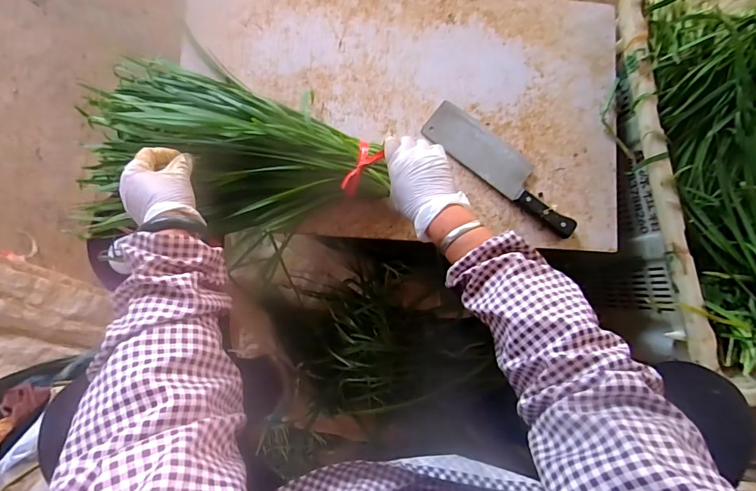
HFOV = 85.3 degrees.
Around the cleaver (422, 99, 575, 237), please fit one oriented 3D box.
[{"bbox_3d":[0.188,-0.115,0.607,0.260,0.012,0.065,38,82,-1],"label":"cleaver"}]

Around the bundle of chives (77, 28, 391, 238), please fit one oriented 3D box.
[{"bbox_3d":[-0.196,-0.120,0.542,0.400,0.084,0.251,12,84,6],"label":"bundle of chives"}]

